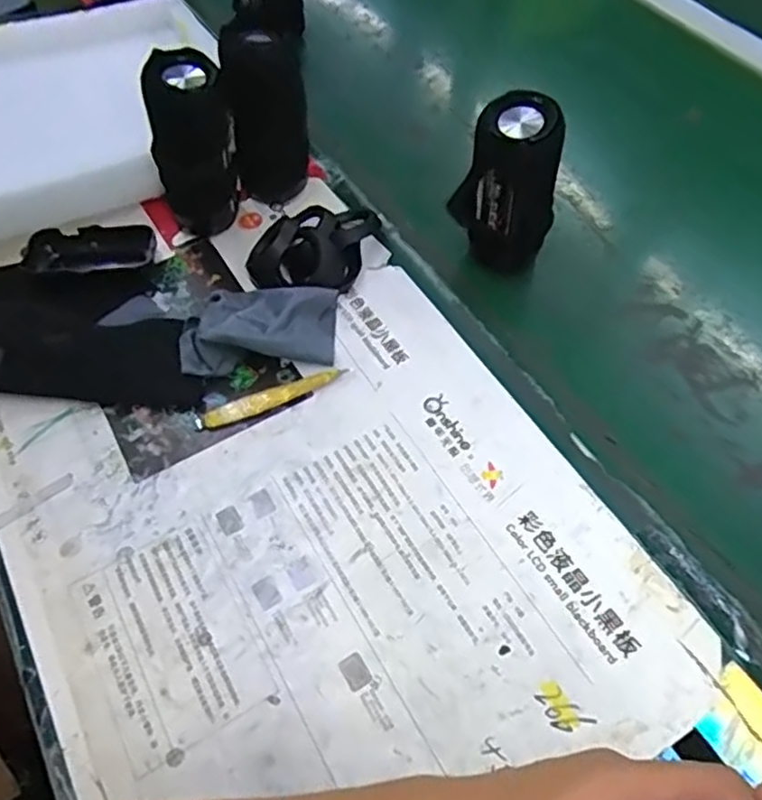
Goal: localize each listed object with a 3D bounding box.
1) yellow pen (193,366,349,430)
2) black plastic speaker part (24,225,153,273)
[{"bbox_3d":[-0.084,-0.003,0.517,0.117,0.014,0.018,-20,58,-11],"label":"yellow pen"},{"bbox_3d":[-0.254,-0.133,0.588,0.110,0.021,0.041,-7,57,-3],"label":"black plastic speaker part"}]

